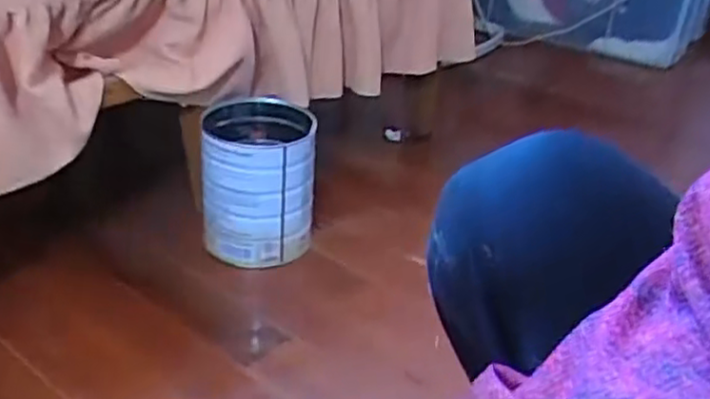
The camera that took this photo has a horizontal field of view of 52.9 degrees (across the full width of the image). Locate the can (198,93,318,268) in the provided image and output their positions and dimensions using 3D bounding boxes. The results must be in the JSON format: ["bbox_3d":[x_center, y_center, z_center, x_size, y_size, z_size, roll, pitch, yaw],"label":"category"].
[{"bbox_3d":[-0.131,-0.017,0.963,0.142,0.190,0.148,3,32,-2],"label":"can"}]

